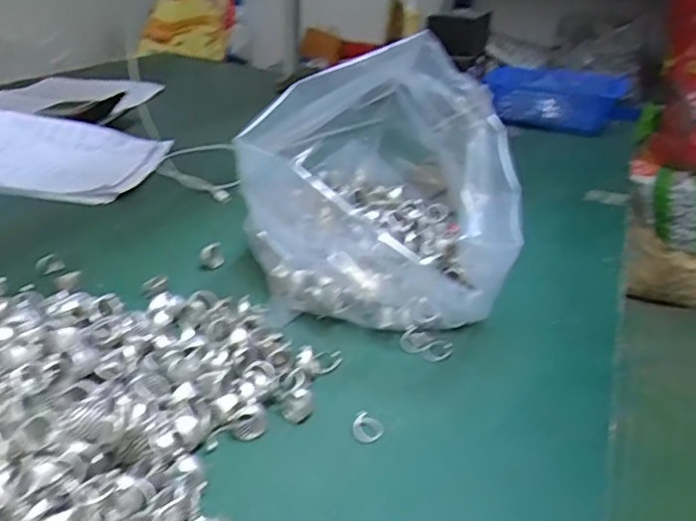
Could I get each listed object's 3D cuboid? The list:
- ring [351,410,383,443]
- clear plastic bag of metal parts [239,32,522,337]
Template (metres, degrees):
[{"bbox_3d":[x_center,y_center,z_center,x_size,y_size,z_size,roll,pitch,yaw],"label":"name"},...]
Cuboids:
[{"bbox_3d":[0.014,0.122,0.428,0.022,0.006,0.020,4,54,-6],"label":"ring"},{"bbox_3d":[0.033,-0.104,0.606,0.229,0.212,0.283,5,29,-1],"label":"clear plastic bag of metal parts"}]

